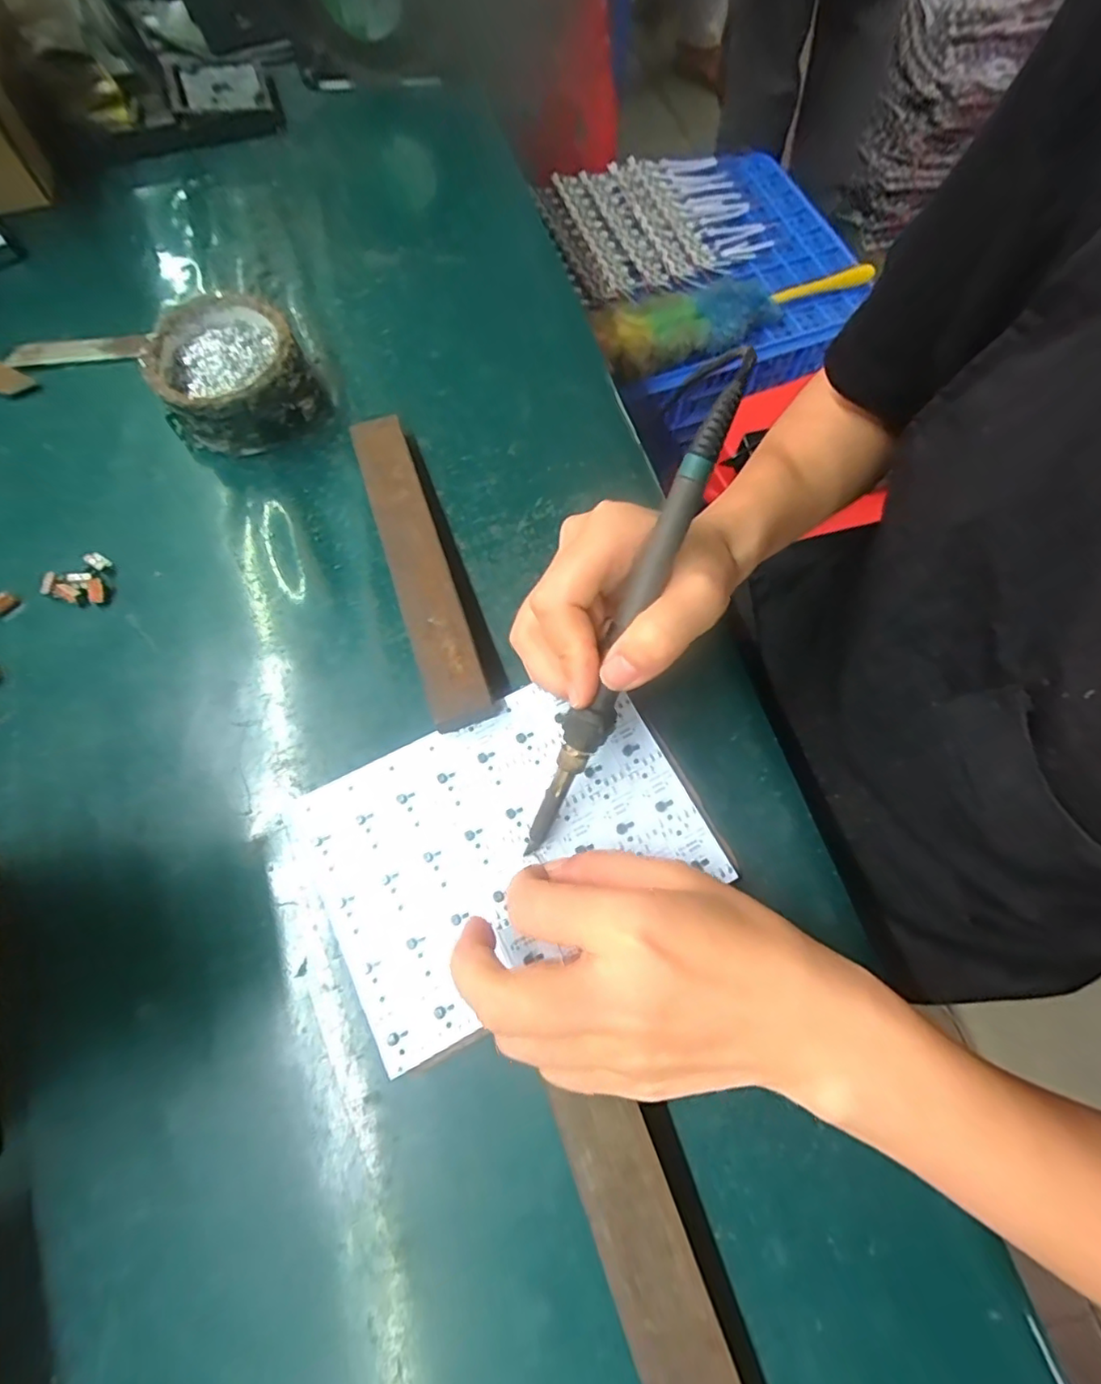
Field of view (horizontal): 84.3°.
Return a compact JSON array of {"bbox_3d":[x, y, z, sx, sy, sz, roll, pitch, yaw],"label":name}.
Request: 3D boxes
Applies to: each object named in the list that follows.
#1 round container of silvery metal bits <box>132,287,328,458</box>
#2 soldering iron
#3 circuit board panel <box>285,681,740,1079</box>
[{"bbox_3d":[-0.188,-0.185,0.360,0.084,0.044,0.079,0,70,0],"label":"round container of silvery metal bits"},{"bbox_3d":[0.029,-0.023,0.242,0.017,0.015,0.212,24,107,8],"label":"soldering iron"},{"bbox_3d":[-0.021,0.067,0.280,0.167,0.004,0.122,-27,72,-9],"label":"circuit board panel"}]

